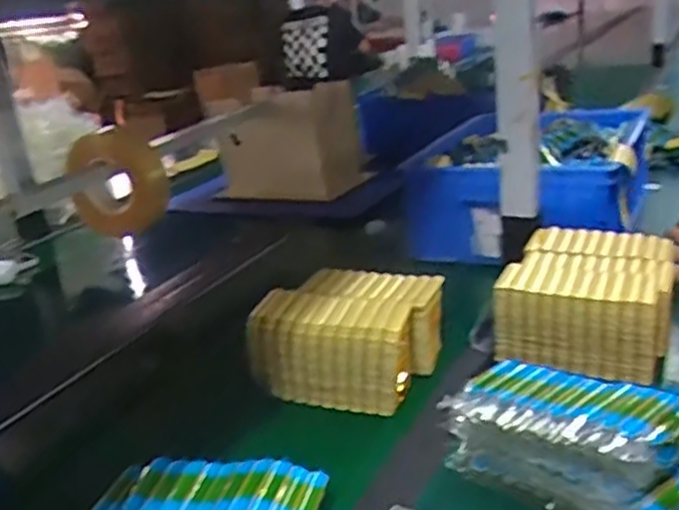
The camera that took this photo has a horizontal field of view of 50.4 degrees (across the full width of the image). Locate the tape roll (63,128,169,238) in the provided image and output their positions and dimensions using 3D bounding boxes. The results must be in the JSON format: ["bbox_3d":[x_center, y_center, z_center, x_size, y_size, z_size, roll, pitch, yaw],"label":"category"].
[{"bbox_3d":[-0.321,-0.101,1.063,0.164,0.161,0.044,6,25,31],"label":"tape roll"}]

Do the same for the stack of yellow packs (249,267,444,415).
[{"bbox_3d":[0.014,0.082,0.784,0.166,0.091,0.167,3,22,22],"label":"stack of yellow packs"}]

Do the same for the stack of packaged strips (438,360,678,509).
[{"bbox_3d":[0.180,0.143,0.563,0.177,0.081,0.092,14,28,41],"label":"stack of packaged strips"}]

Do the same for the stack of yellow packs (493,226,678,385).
[{"bbox_3d":[0.289,0.040,0.824,0.163,0.084,0.230,5,24,28],"label":"stack of yellow packs"}]

